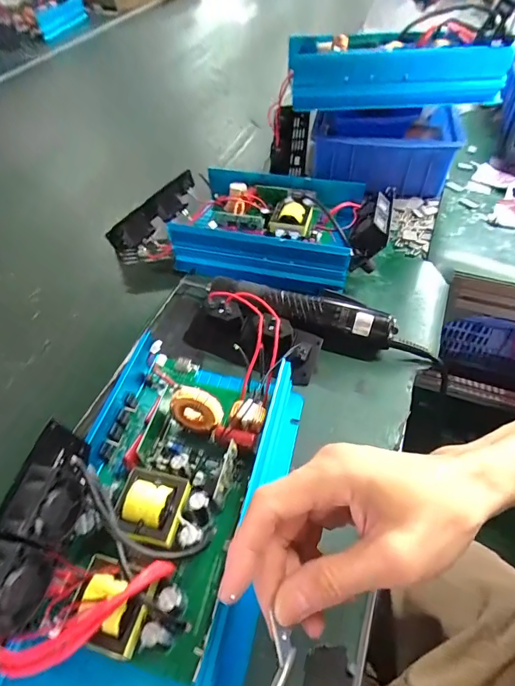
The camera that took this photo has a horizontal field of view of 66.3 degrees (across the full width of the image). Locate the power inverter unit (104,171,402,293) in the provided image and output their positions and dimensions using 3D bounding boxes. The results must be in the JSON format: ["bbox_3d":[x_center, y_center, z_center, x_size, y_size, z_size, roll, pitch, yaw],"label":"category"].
[{"bbox_3d":[-0.010,-0.158,0.499,0.335,0.062,0.149,10,53,9],"label":"power inverter unit"}]

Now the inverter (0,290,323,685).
[{"bbox_3d":[-0.064,0.085,0.296,0.170,0.096,0.325,12,53,11],"label":"inverter"}]

